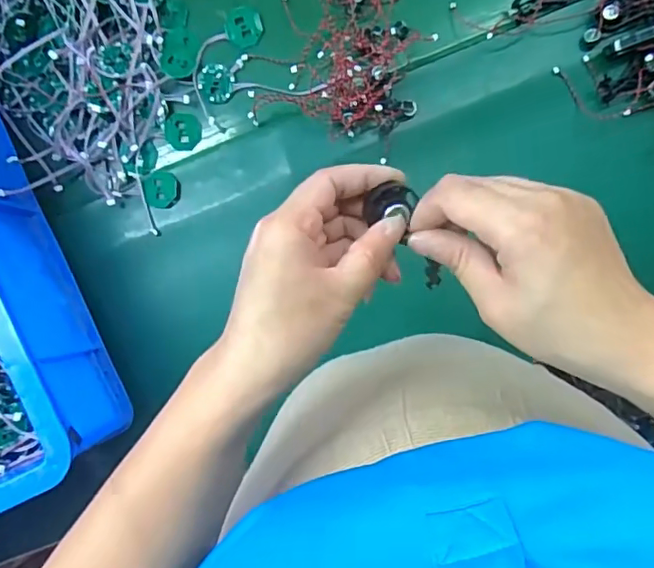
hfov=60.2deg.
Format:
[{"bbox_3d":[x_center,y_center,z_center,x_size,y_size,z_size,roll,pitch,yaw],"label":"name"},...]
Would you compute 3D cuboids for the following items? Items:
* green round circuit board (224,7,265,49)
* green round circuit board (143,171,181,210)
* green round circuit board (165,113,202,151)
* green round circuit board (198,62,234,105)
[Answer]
[{"bbox_3d":[-0.080,-0.249,0.546,0.037,0.004,0.037,0,90,4],"label":"green round circuit board"},{"bbox_3d":[-0.158,-0.092,0.548,0.032,0.009,0.035,-16,89,4],"label":"green round circuit board"},{"bbox_3d":[-0.140,-0.149,0.553,0.034,0.004,0.035,-3,98,-24],"label":"green round circuit board"},{"bbox_3d":[-0.107,-0.194,0.545,0.032,0.007,0.036,9,91,4],"label":"green round circuit board"}]

